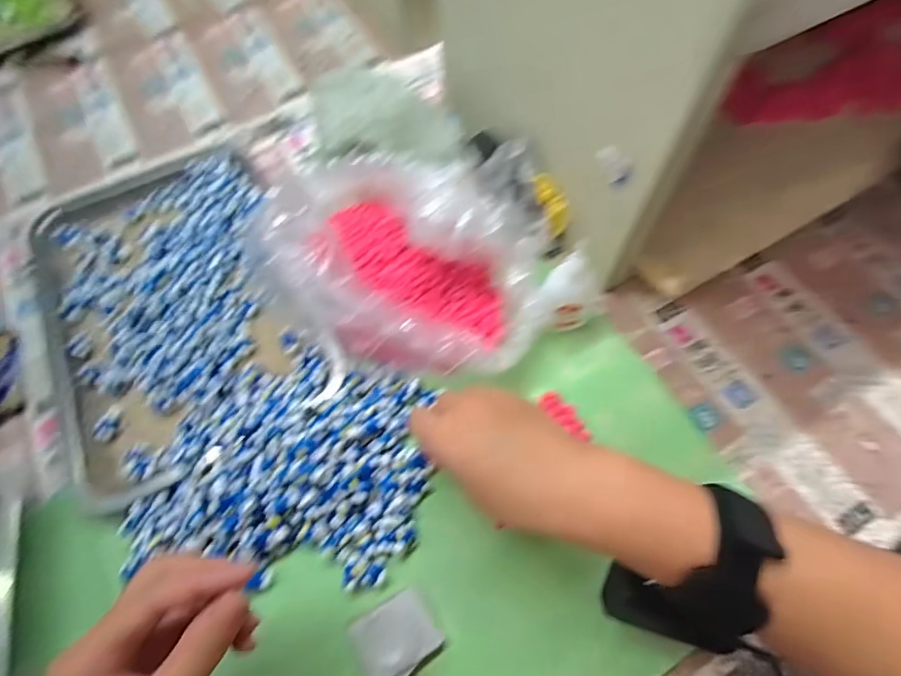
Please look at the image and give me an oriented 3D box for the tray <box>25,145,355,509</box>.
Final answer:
[{"bbox_3d":[-0.252,-0.035,0.436,0.224,0.051,0.339,-32,63,-2],"label":"tray"}]

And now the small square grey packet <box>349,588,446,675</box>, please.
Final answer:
[{"bbox_3d":[-0.035,0.192,0.308,0.050,0.007,0.044,-34,69,-14],"label":"small square grey packet"}]

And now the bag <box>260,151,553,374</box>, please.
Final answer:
[{"bbox_3d":[-0.042,-0.074,0.397,0.248,0.091,0.173,21,67,11],"label":"bag"}]

